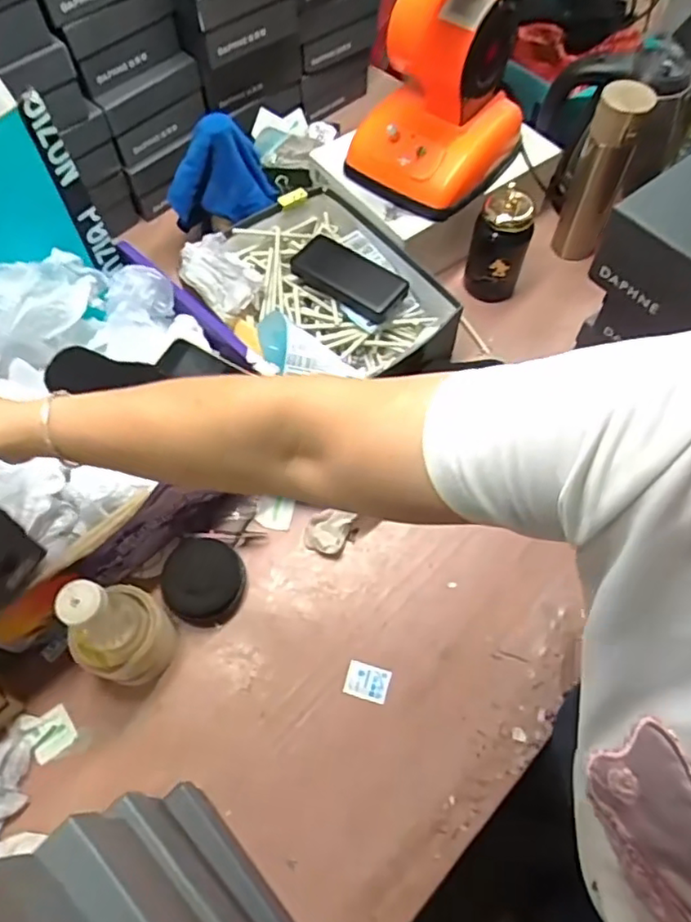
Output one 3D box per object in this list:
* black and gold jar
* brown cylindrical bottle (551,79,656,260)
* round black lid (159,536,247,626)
[{"bbox_3d":[0.214,-0.301,0.866,0.072,0.151,0.077,0,63,1],"label":"black and gold jar"},{"bbox_3d":[0.353,-0.390,0.870,0.068,0.254,0.074,0,63,1],"label":"brown cylindrical bottle"},{"bbox_3d":[-0.159,0.134,0.703,0.088,0.024,0.093,13,67,-10],"label":"round black lid"}]

